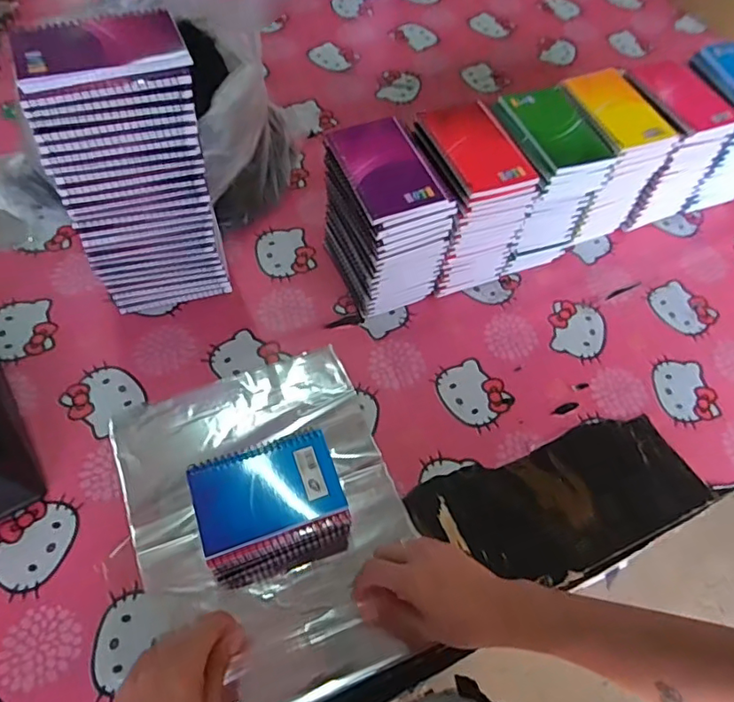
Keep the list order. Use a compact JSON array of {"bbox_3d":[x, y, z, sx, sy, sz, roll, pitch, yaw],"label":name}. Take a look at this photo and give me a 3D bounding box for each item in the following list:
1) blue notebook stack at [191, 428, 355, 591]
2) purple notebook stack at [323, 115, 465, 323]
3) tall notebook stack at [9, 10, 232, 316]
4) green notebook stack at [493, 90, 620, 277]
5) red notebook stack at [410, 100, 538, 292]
[{"bbox_3d":[-0.089,0.147,0.521,0.127,0.061,0.105,-15,61,-13],"label":"blue notebook stack"},{"bbox_3d":[0.018,-0.145,0.635,0.094,0.177,0.133,-21,62,-17],"label":"purple notebook stack"},{"bbox_3d":[-0.227,-0.167,0.567,0.138,0.288,0.091,-12,60,-12],"label":"tall notebook stack"},{"bbox_3d":[0.201,-0.205,0.692,0.105,0.176,0.130,-20,62,-16],"label":"green notebook stack"},{"bbox_3d":[0.110,-0.172,0.659,0.100,0.180,0.132,-19,62,-16],"label":"red notebook stack"}]

